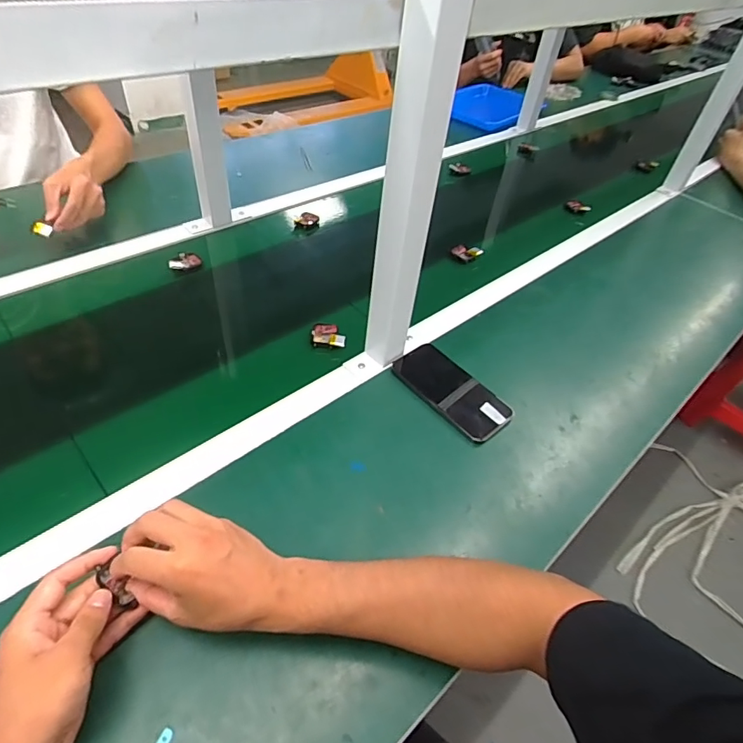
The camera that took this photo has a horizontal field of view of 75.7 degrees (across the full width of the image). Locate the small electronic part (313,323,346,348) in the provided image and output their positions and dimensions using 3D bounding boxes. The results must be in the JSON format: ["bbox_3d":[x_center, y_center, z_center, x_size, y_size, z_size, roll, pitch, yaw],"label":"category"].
[{"bbox_3d":[-0.061,-0.053,0.681,0.046,0.013,0.045,4,46,-4],"label":"small electronic part"}]

